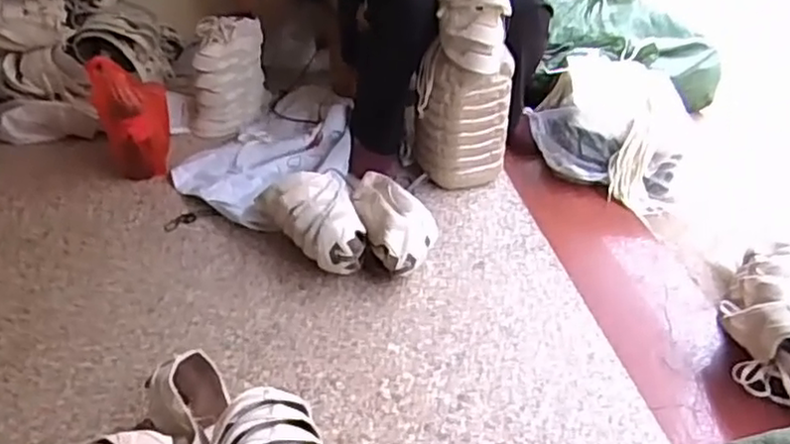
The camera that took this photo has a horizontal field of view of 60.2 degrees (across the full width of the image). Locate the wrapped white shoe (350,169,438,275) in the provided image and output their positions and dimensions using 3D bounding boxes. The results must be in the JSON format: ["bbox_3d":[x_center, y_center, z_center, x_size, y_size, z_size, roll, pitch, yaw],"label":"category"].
[{"bbox_3d":[0.002,0.001,1.307,0.131,0.138,0.235,-12,37,-14],"label":"wrapped white shoe"}]

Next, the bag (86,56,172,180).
[{"bbox_3d":[-0.587,-0.228,1.549,0.150,0.264,0.113,-14,38,-19],"label":"bag"}]

